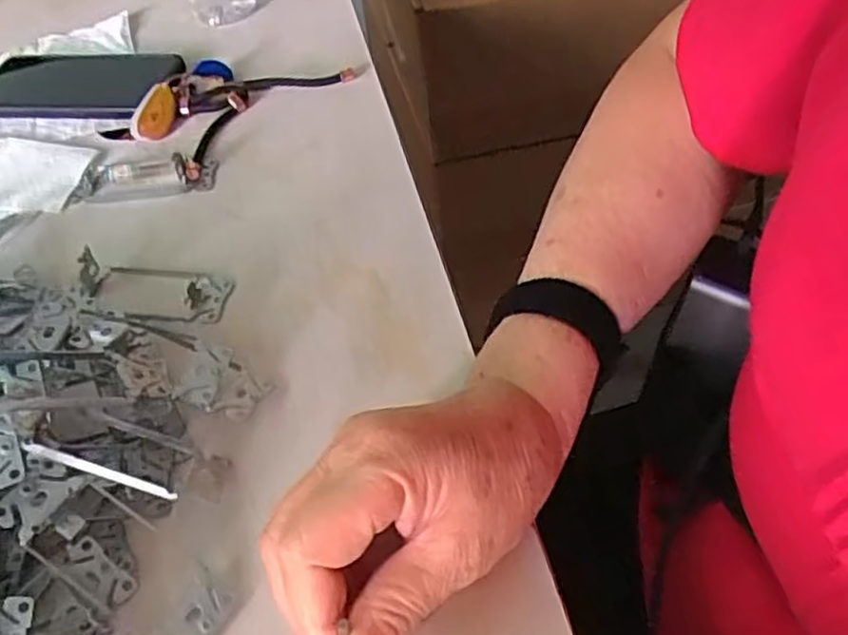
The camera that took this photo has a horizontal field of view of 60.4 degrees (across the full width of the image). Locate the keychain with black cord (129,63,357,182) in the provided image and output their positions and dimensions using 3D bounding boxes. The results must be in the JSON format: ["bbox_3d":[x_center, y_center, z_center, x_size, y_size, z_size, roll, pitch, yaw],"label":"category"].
[{"bbox_3d":[-0.144,-0.170,0.555,0.096,0.023,0.150,33,61,29],"label":"keychain with black cord"}]

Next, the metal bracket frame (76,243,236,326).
[{"bbox_3d":[-0.162,-0.020,0.431,0.089,0.021,0.041,4,51,10],"label":"metal bracket frame"}]

